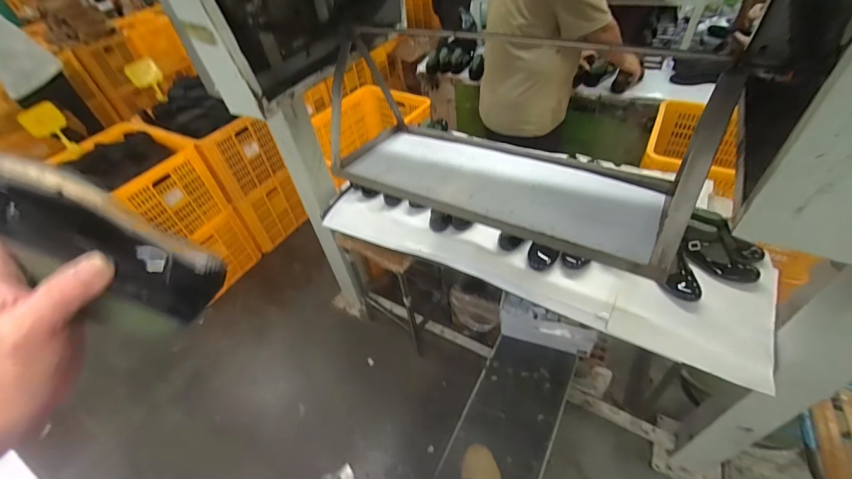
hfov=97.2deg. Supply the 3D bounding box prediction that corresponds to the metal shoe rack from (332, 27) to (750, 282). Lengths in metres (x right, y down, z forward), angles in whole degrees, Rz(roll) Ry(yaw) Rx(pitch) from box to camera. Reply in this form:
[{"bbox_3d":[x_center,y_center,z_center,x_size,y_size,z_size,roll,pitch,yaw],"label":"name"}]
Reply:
[{"bbox_3d":[0.148,-0.242,0.838,0.791,0.315,0.354,22,52,27],"label":"metal shoe rack"}]

